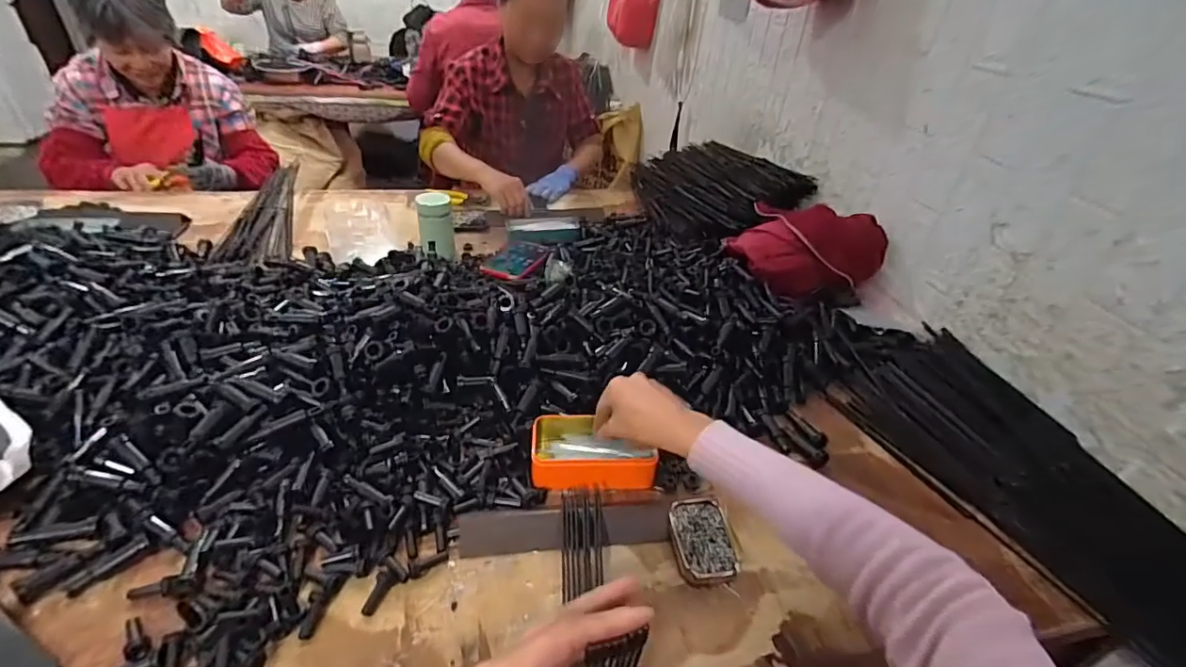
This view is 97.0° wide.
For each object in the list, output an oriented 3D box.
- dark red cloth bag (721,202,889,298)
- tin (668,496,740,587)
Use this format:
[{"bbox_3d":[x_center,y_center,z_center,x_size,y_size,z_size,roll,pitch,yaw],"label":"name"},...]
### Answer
[{"bbox_3d":[0.370,-0.157,0.925,0.228,0.114,0.186,-11,39,-22],"label":"dark red cloth bag"},{"bbox_3d":[0.116,0.218,0.557,0.064,0.020,0.089,-1,40,-10],"label":"tin"}]

